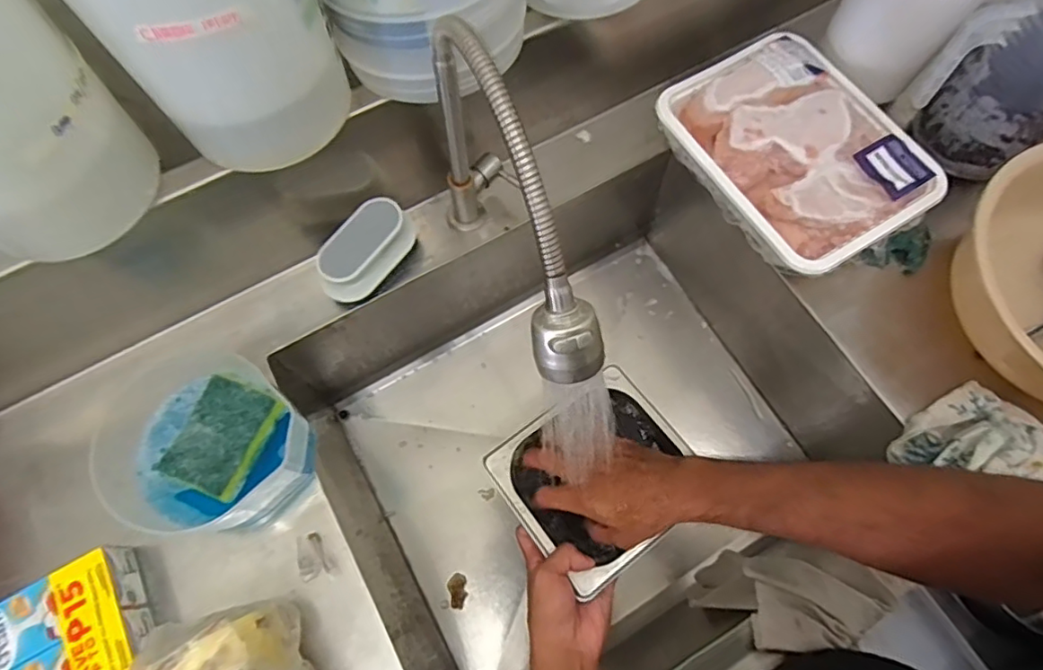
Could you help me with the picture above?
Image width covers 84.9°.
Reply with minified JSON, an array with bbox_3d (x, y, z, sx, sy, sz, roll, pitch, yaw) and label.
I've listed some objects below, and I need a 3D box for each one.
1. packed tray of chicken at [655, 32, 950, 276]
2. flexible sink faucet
[{"bbox_3d":[0.288,-0.196,0.604,0.195,0.054,0.258,-31,72,-11],"label":"packed tray of chicken"},{"bbox_3d":[-0.010,-0.073,0.458,0.044,0.274,0.250,-24,71,-9],"label":"flexible sink faucet"}]

